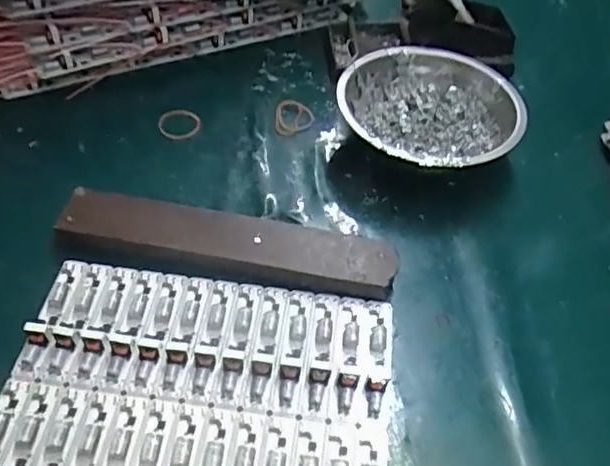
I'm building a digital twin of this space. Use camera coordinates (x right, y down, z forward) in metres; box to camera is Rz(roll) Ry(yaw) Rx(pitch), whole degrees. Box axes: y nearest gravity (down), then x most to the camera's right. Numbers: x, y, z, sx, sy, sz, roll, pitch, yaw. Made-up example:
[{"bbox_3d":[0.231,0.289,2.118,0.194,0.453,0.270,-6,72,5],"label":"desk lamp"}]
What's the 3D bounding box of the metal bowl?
[{"bbox_3d":[0.083,-0.078,0.405,0.119,0.041,0.123,2,51,-3],"label":"metal bowl"}]

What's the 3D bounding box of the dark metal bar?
[{"bbox_3d":[-0.046,0.006,0.344,0.196,0.014,0.035,11,51,4],"label":"dark metal bar"}]

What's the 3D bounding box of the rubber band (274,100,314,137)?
[{"bbox_3d":[-0.008,-0.087,0.434,0.029,0.006,0.036,5,59,-5],"label":"rubber band"}]

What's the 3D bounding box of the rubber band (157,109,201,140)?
[{"bbox_3d":[-0.090,-0.080,0.418,0.030,0.004,0.029,-4,52,-8],"label":"rubber band"}]

